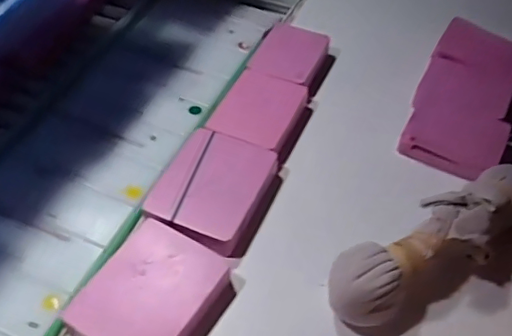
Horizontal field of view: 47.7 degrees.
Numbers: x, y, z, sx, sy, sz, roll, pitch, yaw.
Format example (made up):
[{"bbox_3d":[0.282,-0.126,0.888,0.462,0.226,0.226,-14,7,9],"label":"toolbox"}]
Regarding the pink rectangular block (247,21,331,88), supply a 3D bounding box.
[{"bbox_3d":[0.031,-0.099,0.493,0.055,0.011,0.063,21,53,17],"label":"pink rectangular block"}]

